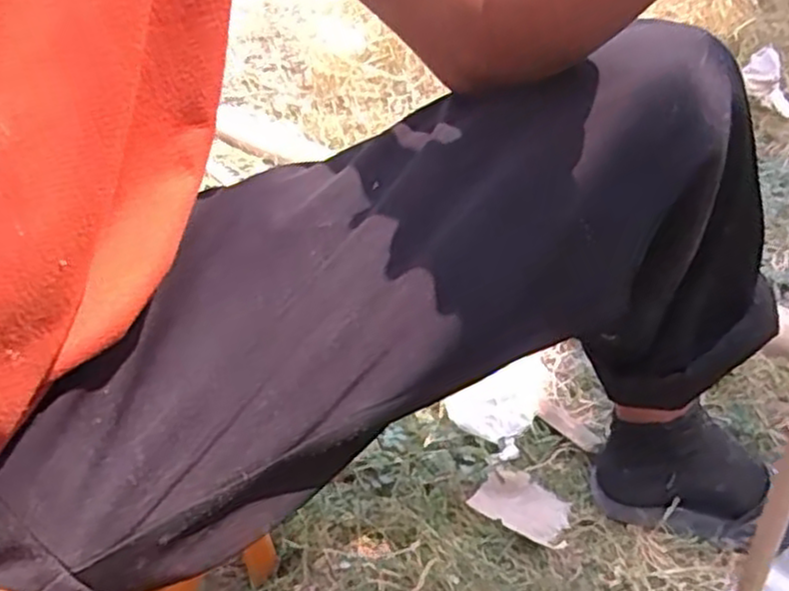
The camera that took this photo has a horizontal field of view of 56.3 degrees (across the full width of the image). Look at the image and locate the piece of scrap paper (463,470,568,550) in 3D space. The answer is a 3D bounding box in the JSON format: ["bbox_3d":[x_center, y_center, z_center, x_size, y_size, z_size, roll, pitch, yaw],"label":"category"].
[{"bbox_3d":[0.123,0.203,0.708,0.092,0.023,0.056,26,47,21],"label":"piece of scrap paper"}]

